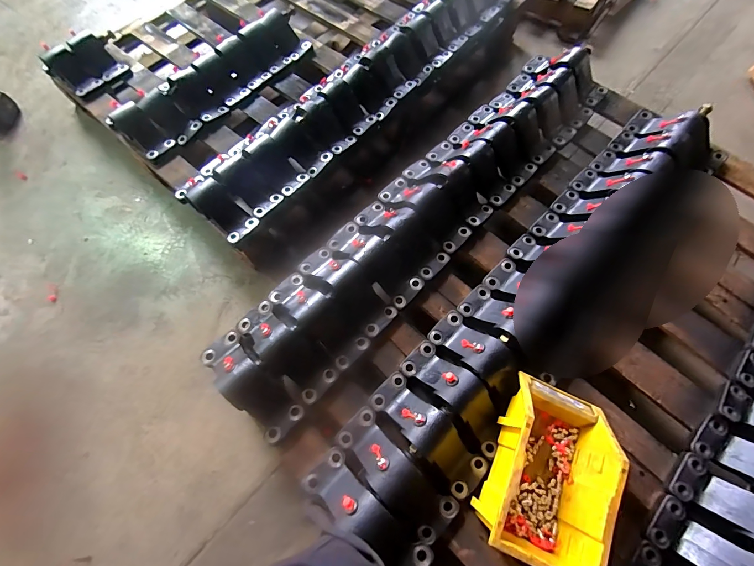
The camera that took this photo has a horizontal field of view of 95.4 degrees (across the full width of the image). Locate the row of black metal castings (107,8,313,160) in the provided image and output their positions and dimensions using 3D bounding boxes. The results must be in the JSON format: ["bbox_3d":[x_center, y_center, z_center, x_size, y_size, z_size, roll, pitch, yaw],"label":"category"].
[{"bbox_3d":[-0.436,-0.560,0.969,0.164,0.096,0.583,41,74,17],"label":"row of black metal castings"}]

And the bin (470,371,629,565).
[{"bbox_3d":[0.268,0.289,0.534,0.151,0.139,0.245,23,70,11],"label":"bin"}]

